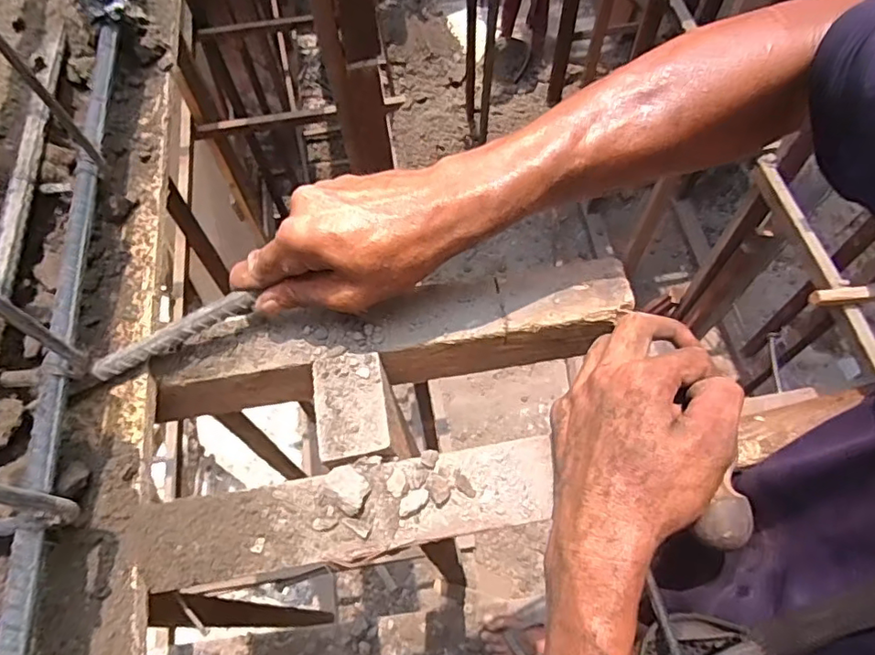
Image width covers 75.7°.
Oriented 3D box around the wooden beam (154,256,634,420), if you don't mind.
[{"bbox_3d":[-0.034,0.009,0.414,0.343,0.057,0.052,-9,63,-2],"label":"wooden beam"}]

